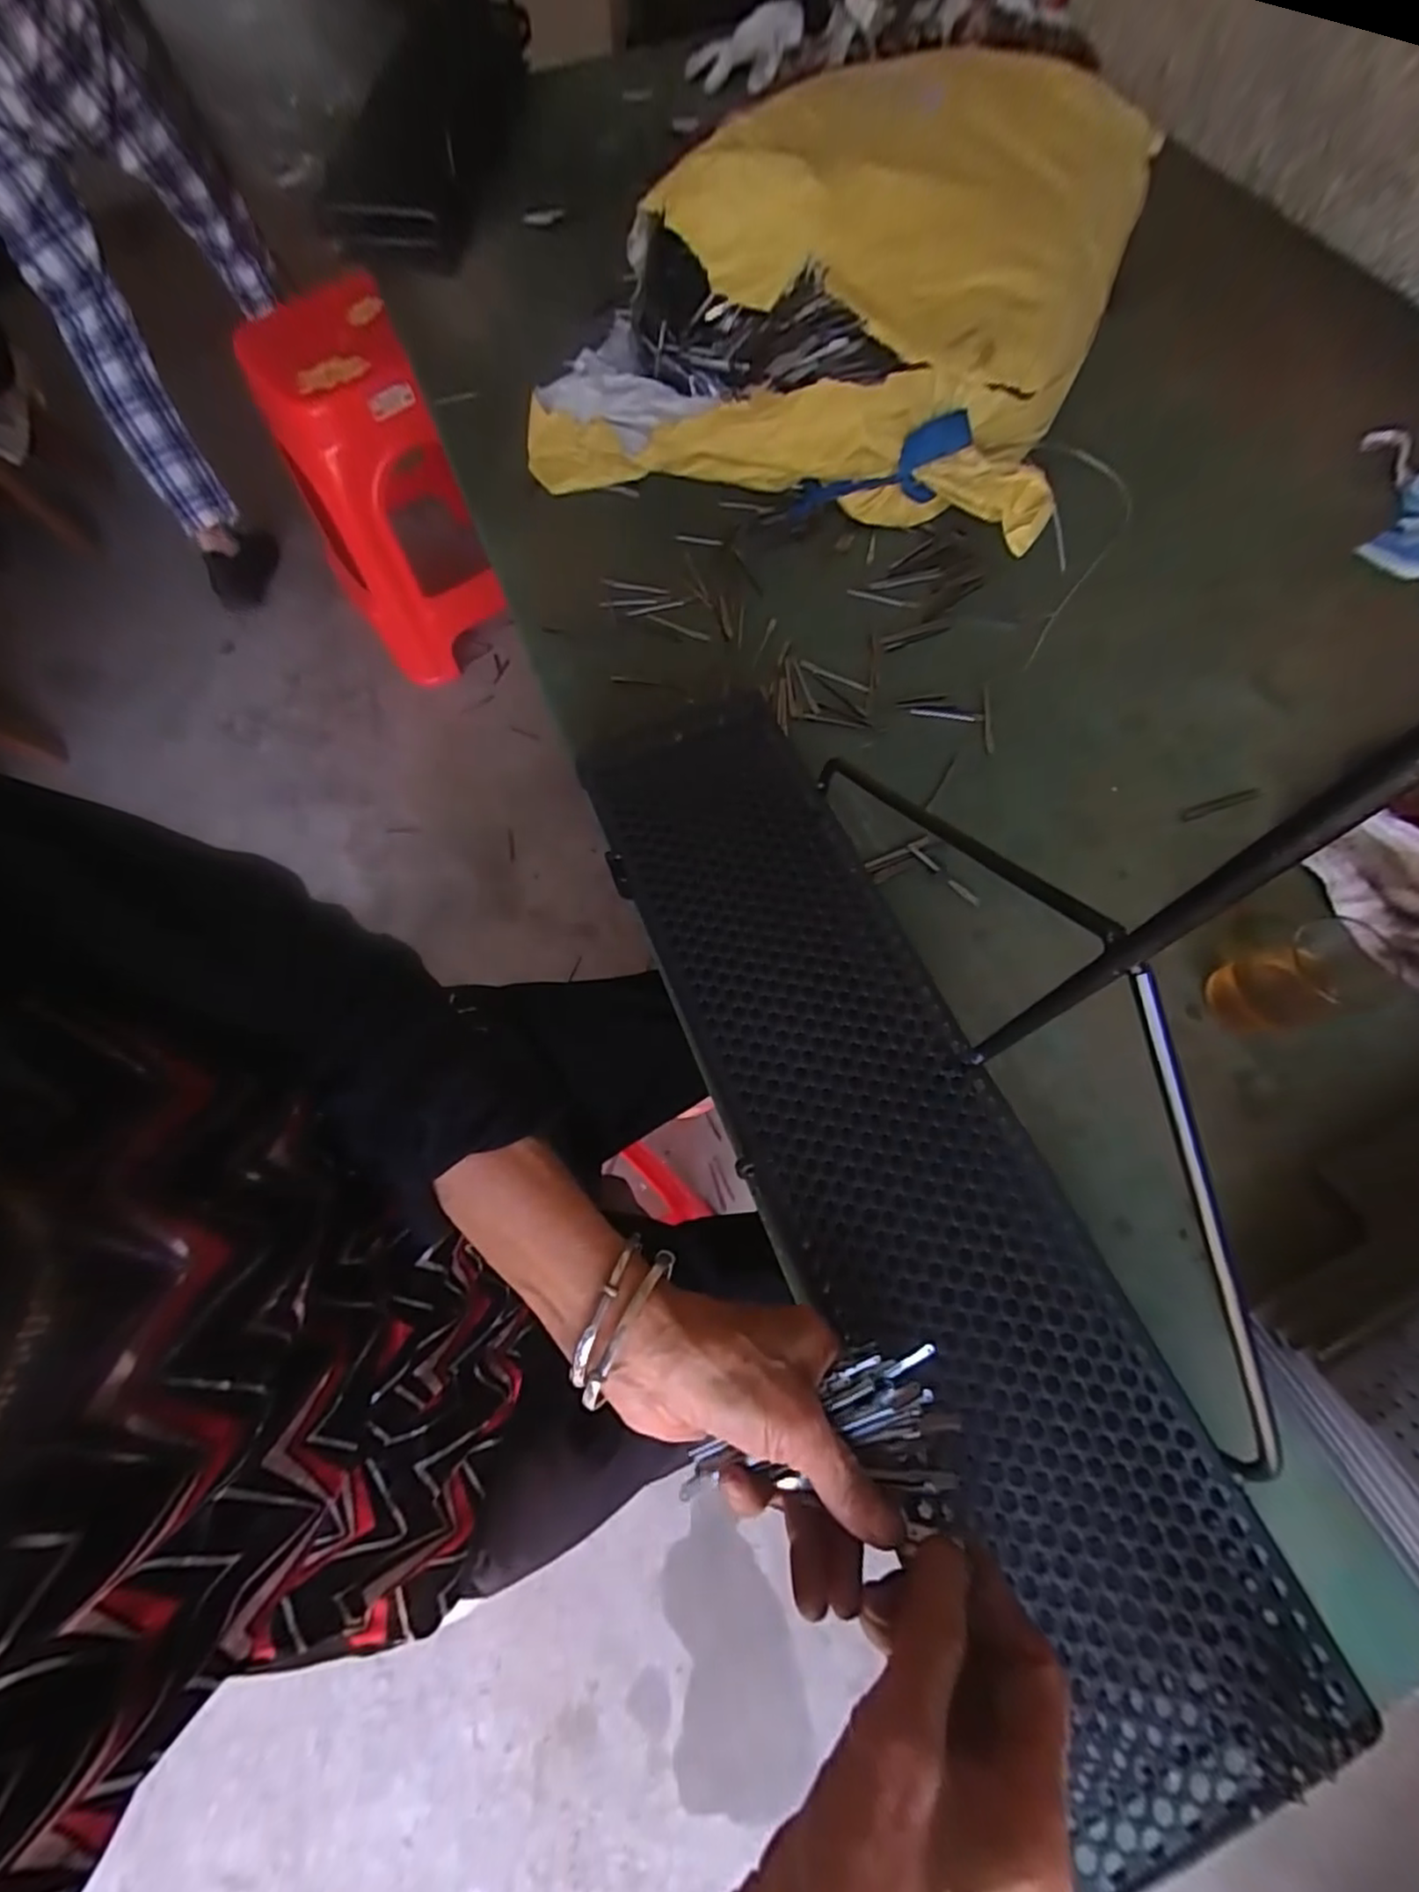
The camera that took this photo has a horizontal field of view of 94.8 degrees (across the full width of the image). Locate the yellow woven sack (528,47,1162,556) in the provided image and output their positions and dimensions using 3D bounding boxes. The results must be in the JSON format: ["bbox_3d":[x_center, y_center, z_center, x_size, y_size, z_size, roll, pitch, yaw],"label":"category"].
[{"bbox_3d":[0.133,-0.586,0.604,0.509,0.206,0.430,12,69,6],"label":"yellow woven sack"}]

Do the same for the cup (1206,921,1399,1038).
[{"bbox_3d":[0.372,0.024,0.417,0.057,0.078,0.055,-1,68,2],"label":"cup"}]

